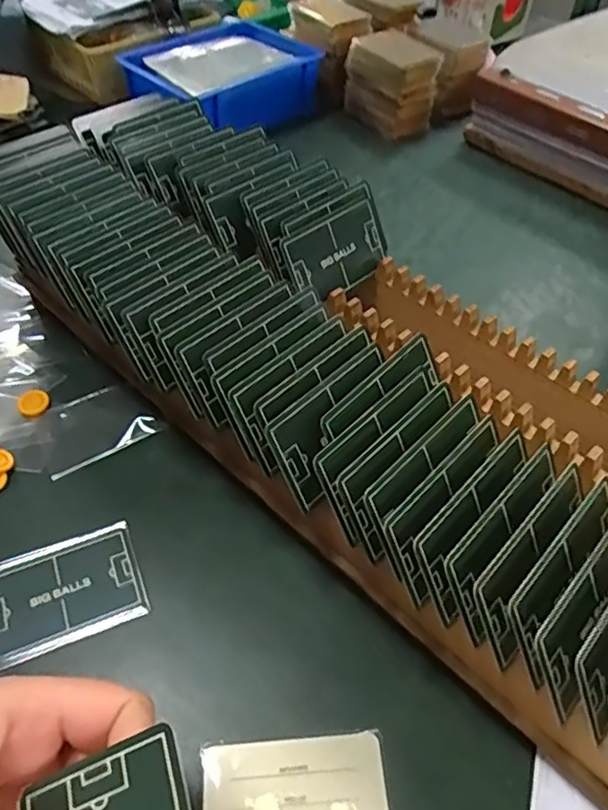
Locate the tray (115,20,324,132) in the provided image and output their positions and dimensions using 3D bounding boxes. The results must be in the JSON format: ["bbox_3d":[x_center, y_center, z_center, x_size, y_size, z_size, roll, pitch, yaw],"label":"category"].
[{"bbox_3d":[-0.088,-0.386,0.699,0.214,0.057,0.159,-36,60,-27],"label":"tray"}]

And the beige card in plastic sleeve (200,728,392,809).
[{"bbox_3d":[-0.003,0.185,0.273,0.085,0.004,0.056,-3,50,-4],"label":"beige card in plastic sleeve"}]

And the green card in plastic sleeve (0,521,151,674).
[{"bbox_3d":[-0.137,0.106,0.331,0.087,0.004,0.063,-18,53,-16],"label":"green card in plastic sleeve"}]

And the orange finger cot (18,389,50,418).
[{"bbox_3d":[-0.190,-0.002,0.415,0.020,0.006,0.024,-23,55,-20],"label":"orange finger cot"}]

